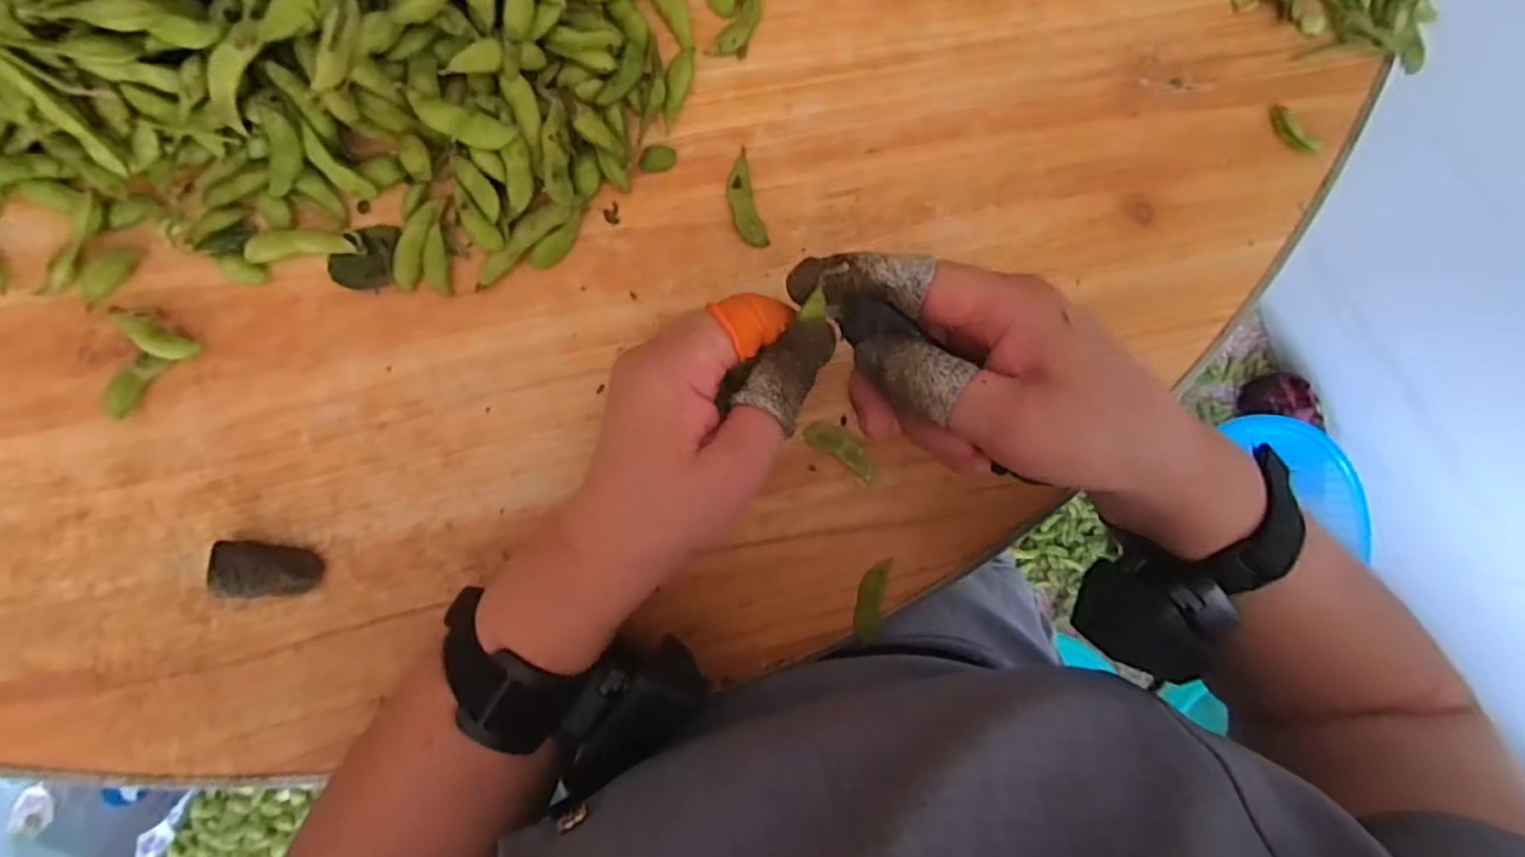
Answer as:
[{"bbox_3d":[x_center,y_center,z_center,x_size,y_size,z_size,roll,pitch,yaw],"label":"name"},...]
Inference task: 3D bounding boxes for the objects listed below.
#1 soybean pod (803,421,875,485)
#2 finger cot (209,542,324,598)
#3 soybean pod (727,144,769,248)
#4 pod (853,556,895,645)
[{"bbox_3d":[0.040,0.010,0.326,0.041,0.004,0.013,33,87,-9],"label":"soybean pod"},{"bbox_3d":[-0.211,0.060,0.285,0.034,0.018,0.022,5,92,-9],"label":"finger cot"},{"bbox_3d":[-0.009,-0.107,0.312,0.014,0.004,0.045,-16,95,-7],"label":"soybean pod"},{"bbox_3d":[0.054,0.086,0.333,0.014,0.004,0.042,11,91,-9],"label":"pod"}]

